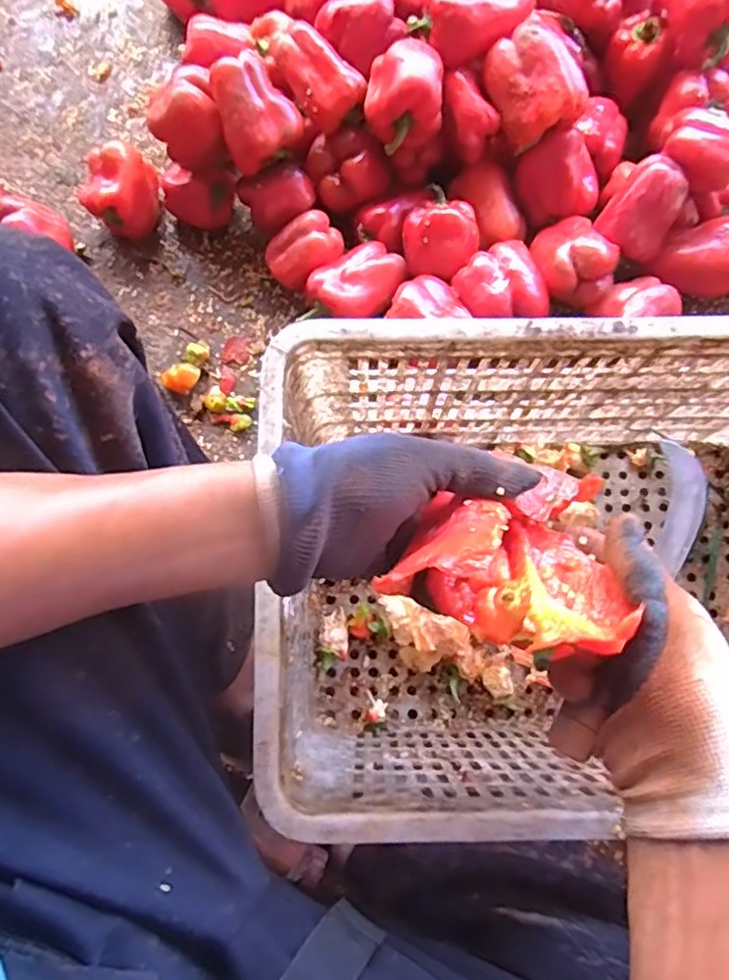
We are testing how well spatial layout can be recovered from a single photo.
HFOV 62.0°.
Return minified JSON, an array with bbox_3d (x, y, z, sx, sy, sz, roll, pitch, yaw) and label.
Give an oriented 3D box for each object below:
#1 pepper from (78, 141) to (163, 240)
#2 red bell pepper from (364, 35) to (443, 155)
[{"bbox_3d":[-0.299,-0.364,0.759,0.095,0.094,0.083,-28,80,-5],"label":"pepper"},{"bbox_3d":[0.042,-0.422,0.651,0.081,0.067,0.075,1,79,0],"label":"red bell pepper"}]

